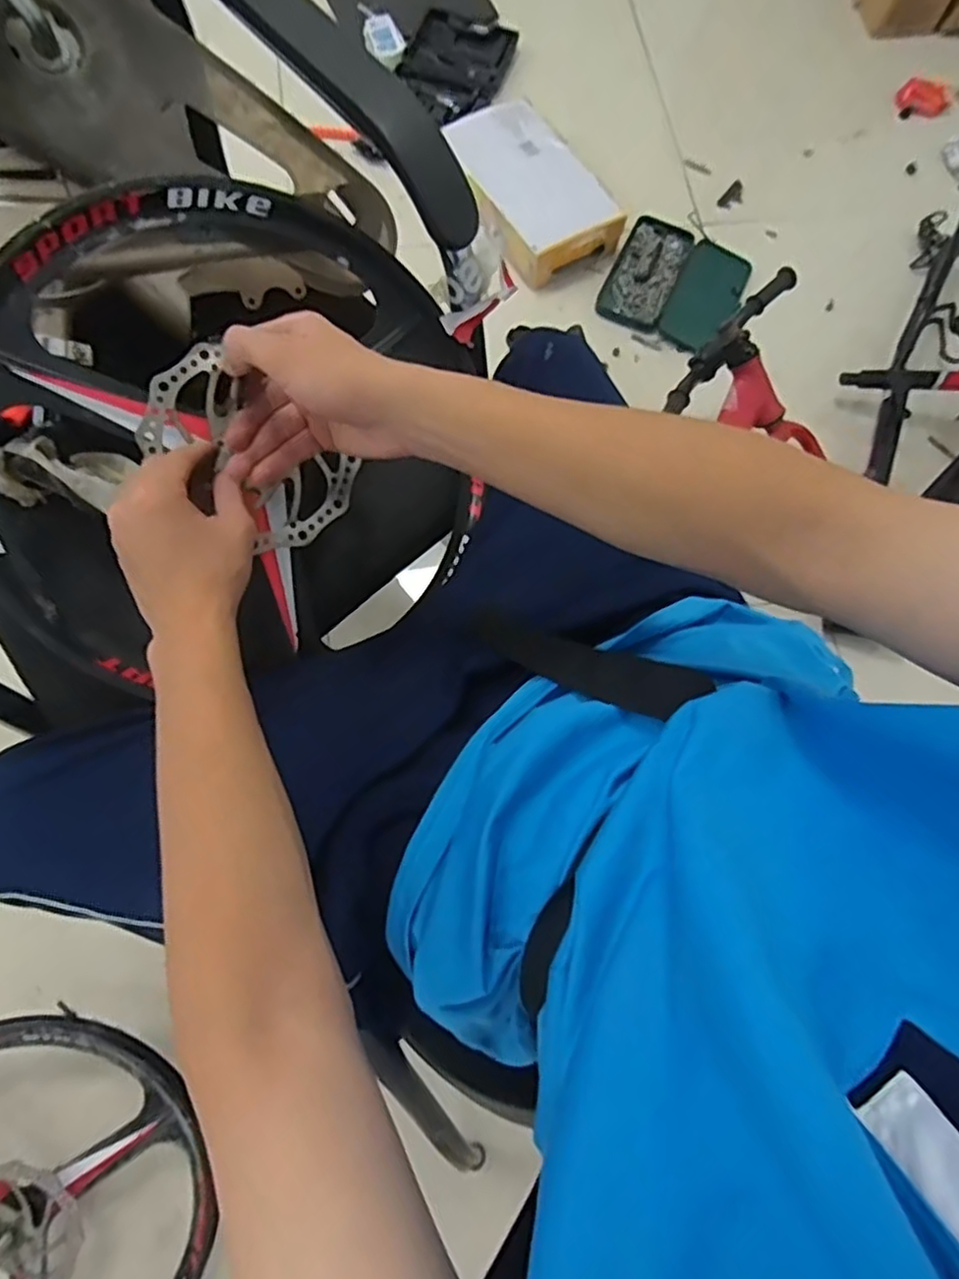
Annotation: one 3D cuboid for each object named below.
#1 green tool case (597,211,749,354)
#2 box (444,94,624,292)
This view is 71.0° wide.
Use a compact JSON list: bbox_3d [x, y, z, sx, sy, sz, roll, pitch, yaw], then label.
[{"bbox_3d":[0.375,-0.682,1.290,0.241,0.032,0.263,25,75,8],"label":"green tool case"},{"bbox_3d":[0.093,-0.862,1.285,0.225,0.097,0.363,-30,76,-11],"label":"box"}]

